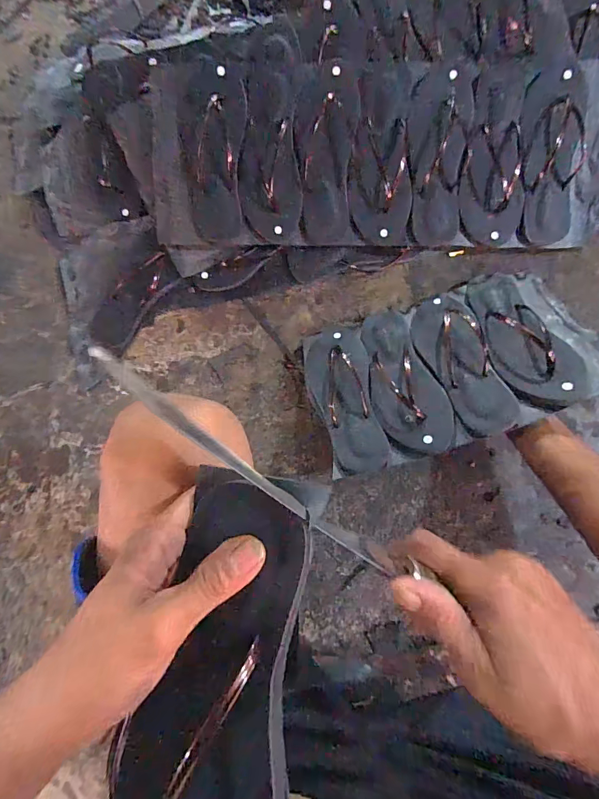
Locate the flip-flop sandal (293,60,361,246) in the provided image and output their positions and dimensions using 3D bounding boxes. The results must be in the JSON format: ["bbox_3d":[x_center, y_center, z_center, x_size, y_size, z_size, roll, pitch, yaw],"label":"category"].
[{"bbox_3d":[0.042,-0.391,0.664,0.095,0.030,0.254,2,113,6],"label":"flip-flop sandal"}]

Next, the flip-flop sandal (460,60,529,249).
[{"bbox_3d":[0.306,-0.380,0.636,0.095,0.039,0.255,0,100,6],"label":"flip-flop sandal"}]

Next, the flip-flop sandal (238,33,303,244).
[{"bbox_3d":[-0.047,-0.419,0.669,0.099,0.053,0.294,3,110,6],"label":"flip-flop sandal"}]

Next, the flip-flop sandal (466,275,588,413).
[{"bbox_3d":[0.319,-0.098,0.595,0.103,0.037,0.262,-10,52,4],"label":"flip-flop sandal"}]

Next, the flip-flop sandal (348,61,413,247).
[{"bbox_3d":[0.130,-0.386,0.651,0.097,0.031,0.254,0,107,6],"label":"flip-flop sandal"}]

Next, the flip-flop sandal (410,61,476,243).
[{"bbox_3d":[0.221,-0.388,0.651,0.088,0.030,0.259,2,105,6],"label":"flip-flop sandal"}]

